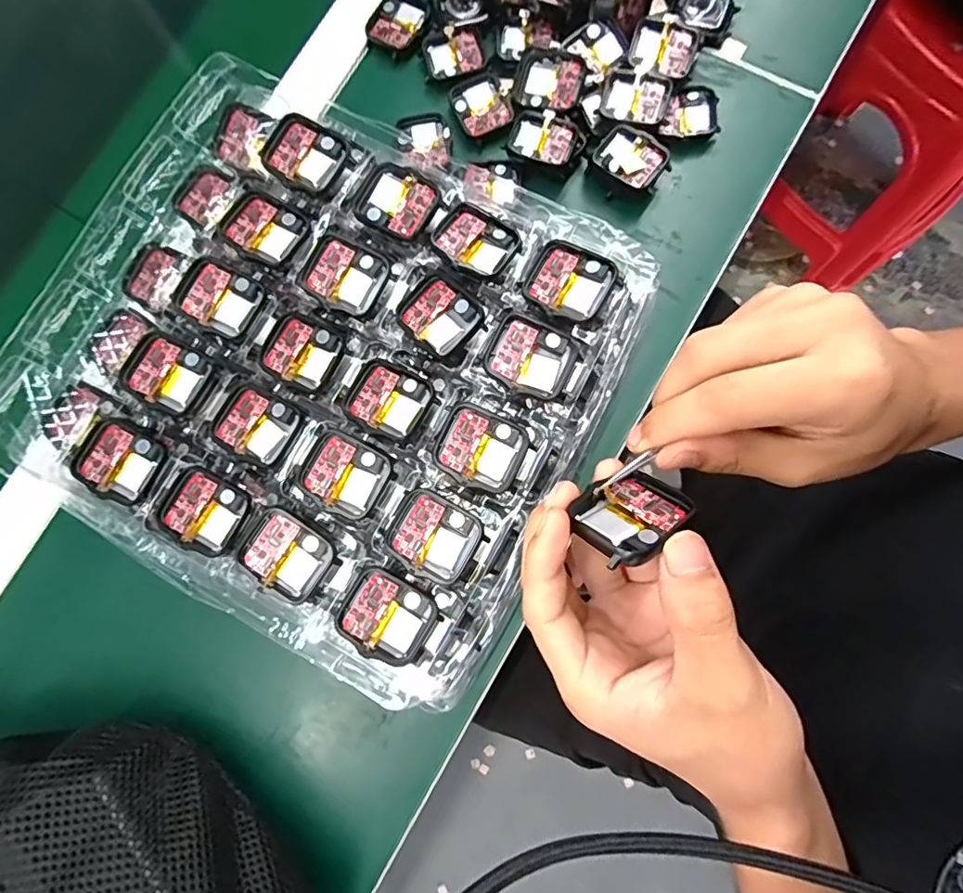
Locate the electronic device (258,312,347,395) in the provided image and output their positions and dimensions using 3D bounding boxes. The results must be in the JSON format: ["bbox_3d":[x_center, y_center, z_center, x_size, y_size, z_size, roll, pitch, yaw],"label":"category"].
[{"bbox_3d":[-0.098,-0.052,0.283,0.041,0.004,0.037,28,84,8],"label":"electronic device"}]

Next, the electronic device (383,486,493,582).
[{"bbox_3d":[-0.024,0.044,0.259,0.044,0.006,0.037,33,85,8],"label":"electronic device"}]

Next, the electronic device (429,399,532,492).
[{"bbox_3d":[-0.001,0.001,0.264,0.043,0.009,0.037,25,84,7],"label":"electronic device"}]

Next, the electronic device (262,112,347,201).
[{"bbox_3d":[-0.100,-0.164,0.294,0.040,0.010,0.037,24,84,7],"label":"electronic device"}]

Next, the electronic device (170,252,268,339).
[{"bbox_3d":[-0.145,-0.082,0.289,0.040,0.011,0.036,31,81,7],"label":"electronic device"}]

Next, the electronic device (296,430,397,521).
[{"bbox_3d":[-0.071,0.014,0.270,0.043,0.005,0.037,29,84,8],"label":"electronic device"}]

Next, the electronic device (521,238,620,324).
[{"bbox_3d":[0.045,-0.086,0.271,0.041,0.010,0.036,32,85,8],"label":"electronic device"}]

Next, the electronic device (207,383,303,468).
[{"bbox_3d":[-0.121,-0.012,0.279,0.041,0.005,0.036,26,84,7],"label":"electronic device"}]

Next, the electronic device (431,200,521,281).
[{"bbox_3d":[-0.004,-0.113,0.286,0.042,0.012,0.038,35,85,8],"label":"electronic device"}]

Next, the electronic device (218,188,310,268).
[{"bbox_3d":[-0.122,-0.123,0.293,0.039,0.010,0.038,32,85,8],"label":"electronic device"}]

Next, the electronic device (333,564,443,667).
[{"bbox_3d":[-0.046,0.083,0.256,0.044,0.012,0.037,30,84,8],"label":"electronic device"}]

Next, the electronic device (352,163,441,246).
[{"bbox_3d":[-0.046,-0.134,0.288,0.039,0.007,0.038,31,84,8],"label":"electronic device"}]

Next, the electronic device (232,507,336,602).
[{"bbox_3d":[-0.098,0.054,0.262,0.041,0.009,0.035,33,85,8],"label":"electronic device"}]

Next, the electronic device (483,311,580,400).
[{"bbox_3d":[0.026,-0.046,0.269,0.041,0.010,0.037,25,84,7],"label":"electronic device"}]

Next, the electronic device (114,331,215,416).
[{"bbox_3d":[-0.170,-0.040,0.282,0.041,0.009,0.036,28,84,8],"label":"electronic device"}]

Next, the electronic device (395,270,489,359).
[{"bbox_3d":[-0.023,-0.072,0.280,0.035,0.012,0.045,-44,81,-3],"label":"electronic device"}]

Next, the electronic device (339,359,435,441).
[{"bbox_3d":[-0.049,-0.025,0.275,0.041,0.004,0.037,27,84,7],"label":"electronic device"}]

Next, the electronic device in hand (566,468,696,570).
[{"bbox_3d":[0.057,0.026,0.202,0.045,0.005,0.037,-24,39,-26],"label":"electronic device in hand"}]

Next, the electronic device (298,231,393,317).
[{"bbox_3d":[-0.074,-0.094,0.286,0.040,0.011,0.037,28,84,8],"label":"electronic device"}]

